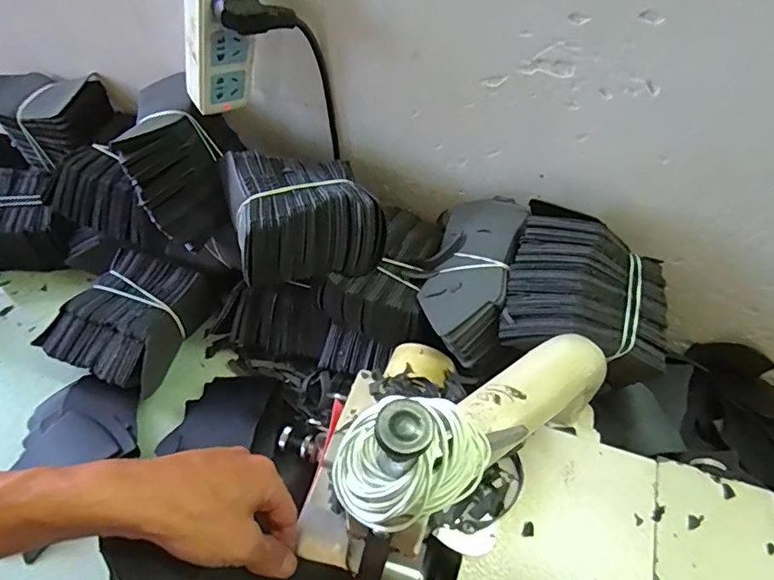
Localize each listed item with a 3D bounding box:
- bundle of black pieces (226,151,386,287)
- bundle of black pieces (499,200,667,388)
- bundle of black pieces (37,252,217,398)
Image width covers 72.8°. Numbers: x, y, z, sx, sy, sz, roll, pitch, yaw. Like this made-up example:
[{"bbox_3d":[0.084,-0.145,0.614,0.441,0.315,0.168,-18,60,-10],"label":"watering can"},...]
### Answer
[{"bbox_3d":[-0.080,-0.076,0.501,0.138,0.067,0.119,-11,57,-8],"label":"bundle of black pieces"},{"bbox_3d":[0.173,0.002,0.442,0.137,0.060,0.121,15,57,8],"label":"bundle of black pieces"},{"bbox_3d":[-0.287,0.038,0.603,0.131,0.077,0.155,27,60,16],"label":"bundle of black pieces"}]

